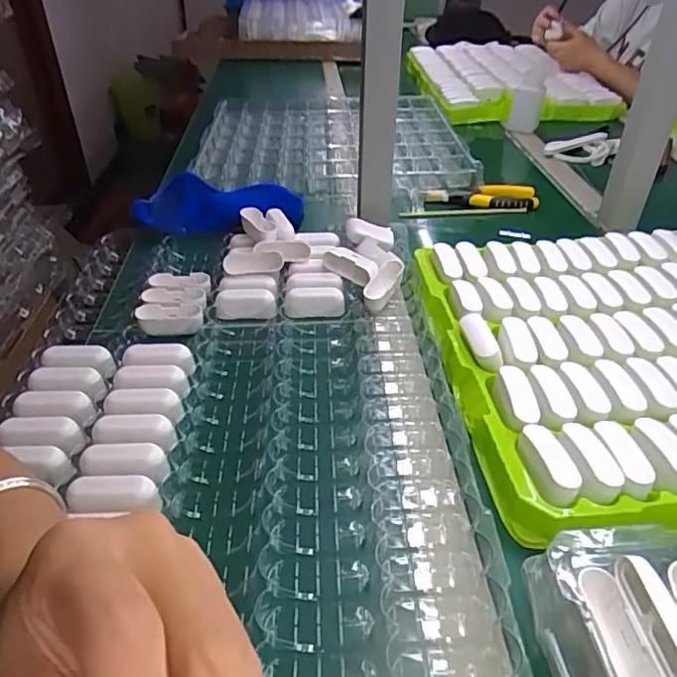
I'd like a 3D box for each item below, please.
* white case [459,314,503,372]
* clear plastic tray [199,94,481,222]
[{"bbox_3d":[0.134,0.003,0.530,0.021,0.022,0.074,-7,39,-4],"label":"white case"},{"bbox_3d":[-0.015,-0.366,1.032,0.457,0.053,0.505,-4,39,0],"label":"clear plastic tray"}]

